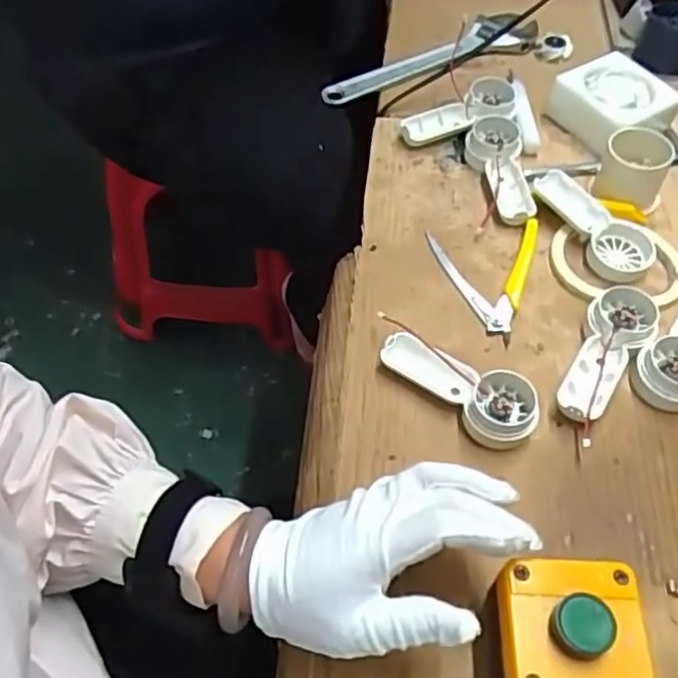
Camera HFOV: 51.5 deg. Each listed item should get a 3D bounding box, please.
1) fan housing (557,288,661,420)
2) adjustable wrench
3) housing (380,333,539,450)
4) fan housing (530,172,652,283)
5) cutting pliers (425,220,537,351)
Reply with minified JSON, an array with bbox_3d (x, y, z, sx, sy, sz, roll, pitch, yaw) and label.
[{"bbox_3d":[0.186,0.011,0.486,0.044,0.027,0.112,22,57,14],"label":"fan housing"},{"bbox_3d":[0.093,-0.280,0.692,0.241,0.023,0.045,-23,58,-17],"label":"adjustable wrench"},{"bbox_3d":[0.078,0.033,0.473,0.110,0.024,0.044,23,57,15],"label":"housing"},{"bbox_3d":[0.207,-0.096,0.560,0.050,0.021,0.111,-20,57,-14],"label":"fan housing"},{"bbox_3d":[0.104,-0.057,0.543,0.080,0.007,0.111,16,56,11],"label":"cutting pliers"}]

